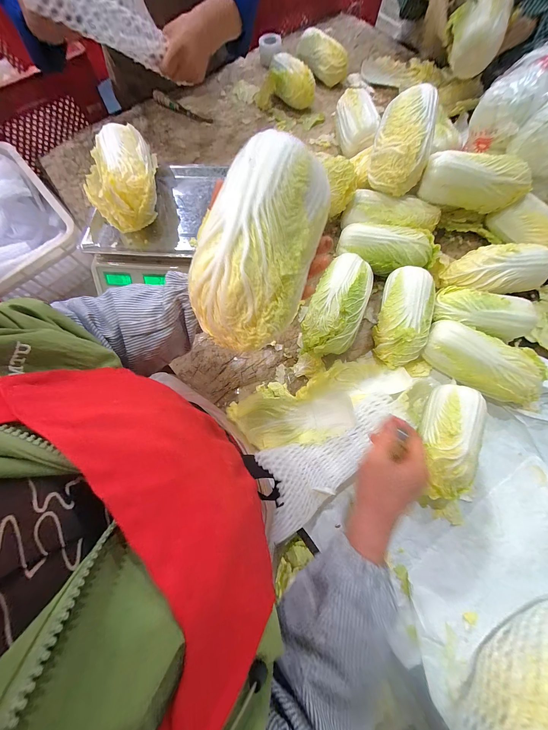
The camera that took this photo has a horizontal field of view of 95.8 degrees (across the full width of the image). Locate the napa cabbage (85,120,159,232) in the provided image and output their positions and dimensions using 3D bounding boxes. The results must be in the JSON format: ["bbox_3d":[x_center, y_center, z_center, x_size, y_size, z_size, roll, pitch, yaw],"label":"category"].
[{"bbox_3d":[-0.288,-0.340,0.468,0.122,0.093,0.174,-8,74,-1],"label":"napa cabbage"}]

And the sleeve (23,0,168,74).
[{"bbox_3d":[-0.312,-0.638,0.431,0.212,0.082,0.103,-14,107,-30],"label":"sleeve"}]

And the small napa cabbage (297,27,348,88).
[{"bbox_3d":[0.131,-0.915,0.736,0.090,0.076,0.174,-31,75,-8],"label":"small napa cabbage"}]

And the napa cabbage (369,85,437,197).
[{"bbox_3d":[0.252,-0.430,0.494,0.105,0.106,0.173,12,74,5],"label":"napa cabbage"}]

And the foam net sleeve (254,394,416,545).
[{"bbox_3d":[0.086,0.132,0.383,0.241,0.101,0.104,-24,73,-34],"label":"foam net sleeve"}]

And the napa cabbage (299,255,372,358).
[{"bbox_3d":[0.122,-0.116,0.490,0.099,0.086,0.201,20,75,7],"label":"napa cabbage"}]

